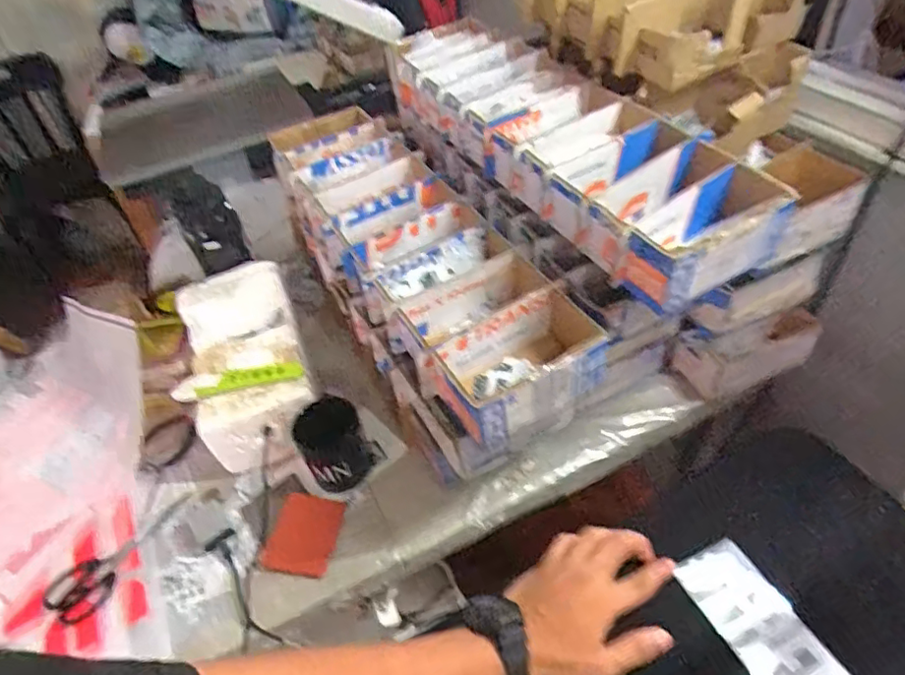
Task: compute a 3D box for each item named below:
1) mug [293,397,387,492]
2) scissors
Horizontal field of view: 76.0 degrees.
[{"bbox_3d":[-0.144,0.136,0.734,0.087,0.092,0.078,-28,49,-19],"label":"mug"},{"bbox_3d":[-0.394,0.266,0.699,0.178,0.008,0.061,-35,52,-24],"label":"scissors"}]

